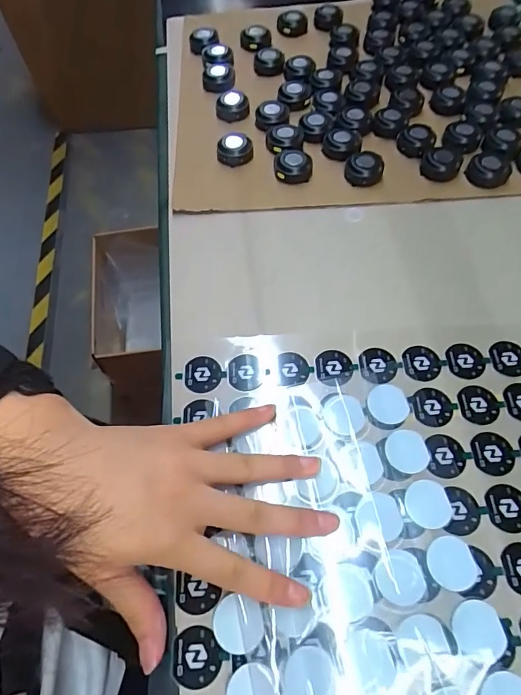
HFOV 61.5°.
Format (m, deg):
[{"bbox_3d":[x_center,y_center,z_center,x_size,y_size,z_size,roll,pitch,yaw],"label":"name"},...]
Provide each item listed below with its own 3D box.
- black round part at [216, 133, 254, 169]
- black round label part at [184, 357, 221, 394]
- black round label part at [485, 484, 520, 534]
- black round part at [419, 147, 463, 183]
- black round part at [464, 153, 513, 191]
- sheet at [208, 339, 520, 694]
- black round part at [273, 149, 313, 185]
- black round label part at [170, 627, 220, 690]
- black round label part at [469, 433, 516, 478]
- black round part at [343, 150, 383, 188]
[{"bbox_3d":[-0.021,-0.164,0.362,0.029,0.015,0.029,-1,62,1],"label":"black round part"},{"bbox_3d":[-0.036,0.017,0.273,0.022,0.004,0.024,-2,63,3],"label":"black round label part"},{"bbox_3d":[0.133,0.085,0.233,0.024,0.004,0.024,-1,62,1],"label":"black round label part"},{"bbox_3d":[0.141,-0.143,0.342,0.029,0.013,0.029,-1,62,1],"label":"black round part"},{"bbox_3d":[0.177,-0.138,0.338,0.032,0.011,0.028,-38,67,-15],"label":"black round part"},{"bbox_3d":[0.046,0.121,0.209,0.136,0.017,0.290,-11,62,-5],"label":"sheet"},{"bbox_3d":[0.026,-0.144,0.347,0.030,0.012,0.027,7,62,5],"label":"black round part"},{"bbox_3d":[-0.030,0.144,0.204,0.022,0.004,0.023,-1,62,1],"label":"black round label part"},{"bbox_3d":[0.131,0.060,0.247,0.023,0.004,0.023,-1,62,1],"label":"black round label part"},{"bbox_3d":[0.082,-0.141,0.344,0.029,0.014,0.028,-1,62,1],"label":"black round part"}]

